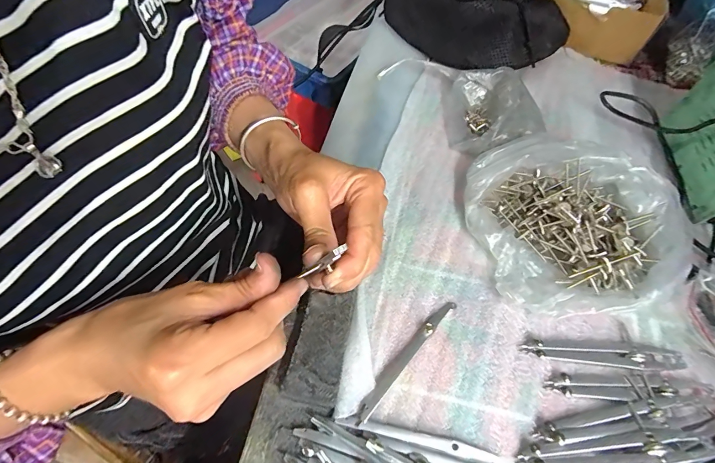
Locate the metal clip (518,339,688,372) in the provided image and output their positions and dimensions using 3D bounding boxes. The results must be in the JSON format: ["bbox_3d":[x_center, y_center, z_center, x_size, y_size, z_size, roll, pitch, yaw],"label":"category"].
[{"bbox_3d":[0.200,0.101,0.300,0.128,0.005,0.017,6,59,0],"label":"metal clip"}]

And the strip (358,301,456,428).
[{"bbox_3d":[0.040,0.100,0.296,0.012,0.009,0.122,38,64,18],"label":"strip"}]

